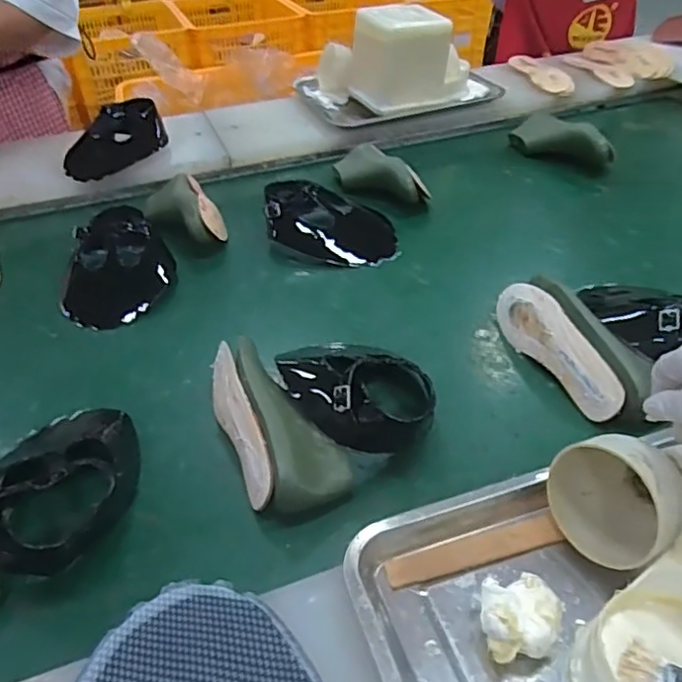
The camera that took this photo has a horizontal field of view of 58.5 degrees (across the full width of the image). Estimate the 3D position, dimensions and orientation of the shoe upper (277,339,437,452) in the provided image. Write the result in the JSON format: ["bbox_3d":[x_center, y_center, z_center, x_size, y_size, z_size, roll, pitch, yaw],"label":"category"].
[{"bbox_3d":[0.011,0.060,0.615,0.159,0.113,0.083,6,40,10],"label":"shoe upper"}]

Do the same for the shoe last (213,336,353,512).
[{"bbox_3d":[-0.078,0.078,0.617,0.090,0.074,0.211,-22,43,-23],"label":"shoe last"}]

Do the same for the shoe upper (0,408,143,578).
[{"bbox_3d":[-0.279,0.113,0.580,0.154,0.087,0.194,-12,40,-11],"label":"shoe upper"}]

